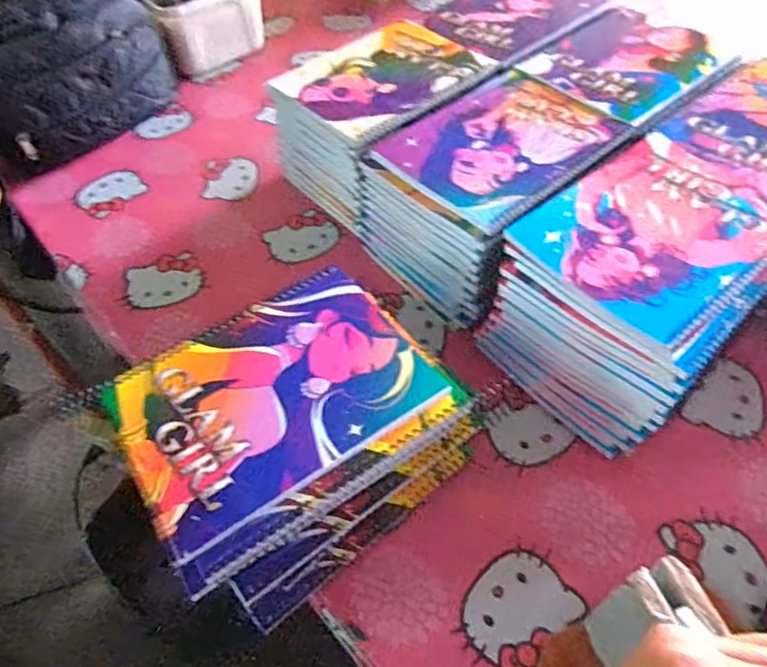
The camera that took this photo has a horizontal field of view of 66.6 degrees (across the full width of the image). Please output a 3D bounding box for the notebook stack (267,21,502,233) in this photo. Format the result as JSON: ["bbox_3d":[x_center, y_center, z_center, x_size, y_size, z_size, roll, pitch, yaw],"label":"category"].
[{"bbox_3d":[0.002,-0.235,0.664,0.206,0.129,0.162,-37,59,-23],"label":"notebook stack"}]

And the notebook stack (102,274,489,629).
[{"bbox_3d":[-0.062,0.074,0.440,0.222,0.105,0.178,-34,58,-22],"label":"notebook stack"}]

